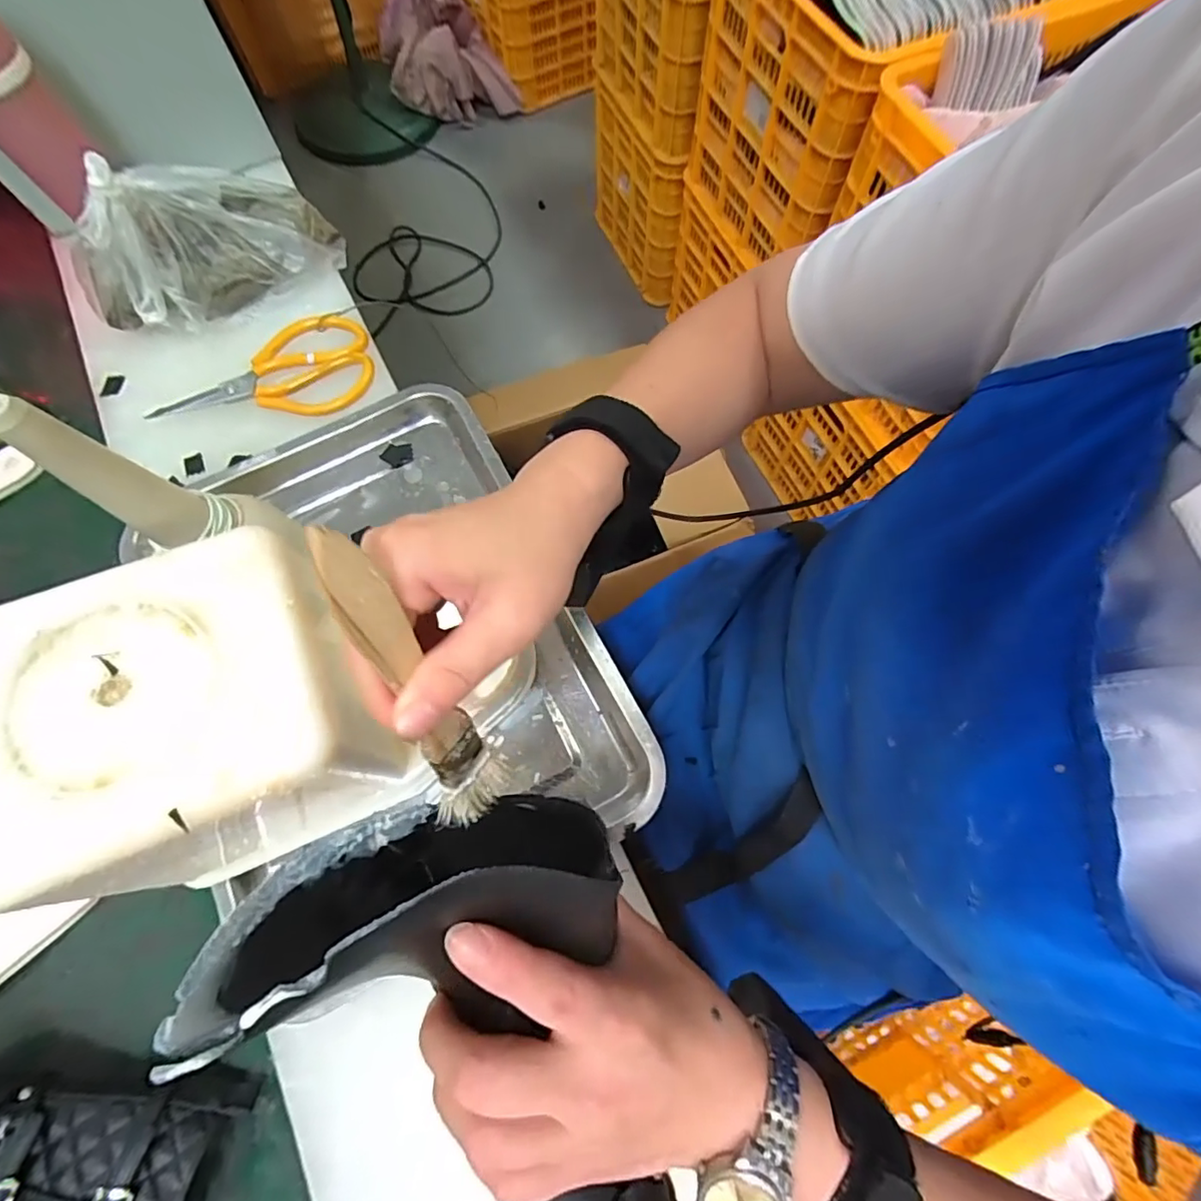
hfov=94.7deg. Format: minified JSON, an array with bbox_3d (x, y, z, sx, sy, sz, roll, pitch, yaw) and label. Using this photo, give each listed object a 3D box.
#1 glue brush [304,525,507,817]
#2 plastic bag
[{"bbox_3d":[-0.064,0.033,0.194,0.026,0.140,0.018,-15,41,-4],"label":"glue brush"},{"bbox_3d":[-0.343,-0.304,0.475,0.215,0.095,0.060,-27,72,-8],"label":"plastic bag"}]

